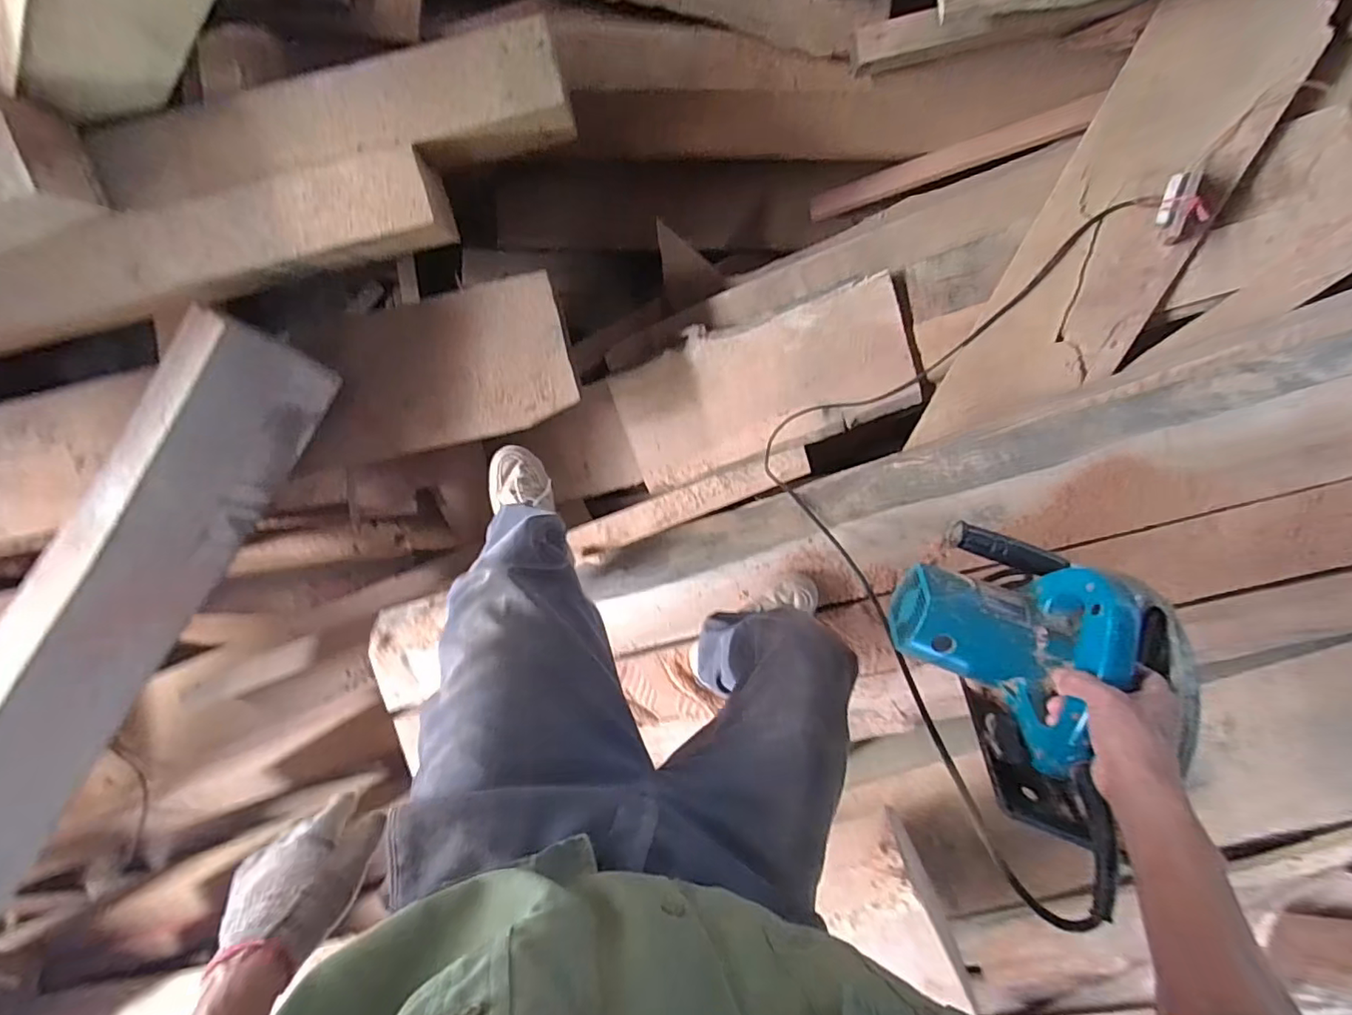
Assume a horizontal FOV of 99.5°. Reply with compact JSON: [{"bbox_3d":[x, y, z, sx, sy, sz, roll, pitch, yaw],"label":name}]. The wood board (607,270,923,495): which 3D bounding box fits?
[{"bbox_3d":[0.245,-0.341,1.649,0.819,0.044,0.380,-17,103,13],"label":"wood board"}]

